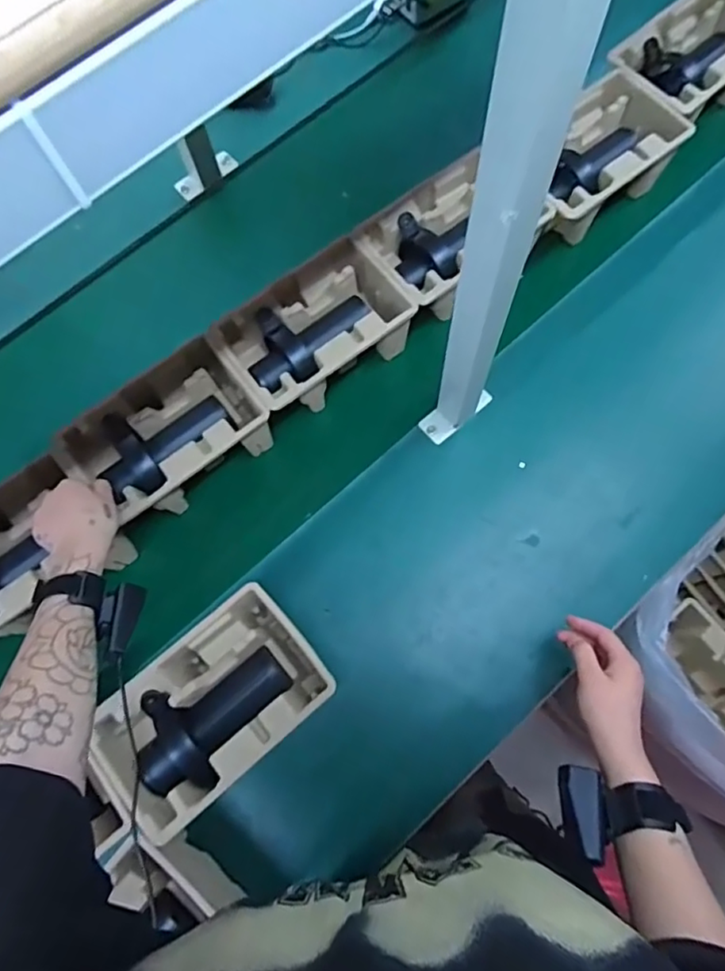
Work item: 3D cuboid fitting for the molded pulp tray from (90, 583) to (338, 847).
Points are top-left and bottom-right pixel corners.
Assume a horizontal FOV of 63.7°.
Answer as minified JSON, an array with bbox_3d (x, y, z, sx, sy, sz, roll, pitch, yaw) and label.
[{"bbox_3d":[-0.158,0.239,0.621,0.239,0.103,0.145,-39,75,-14],"label":"molded pulp tray"}]

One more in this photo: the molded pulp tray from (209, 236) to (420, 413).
[{"bbox_3d":[-0.061,-0.188,0.749,0.231,0.097,0.151,-33,74,-12],"label":"molded pulp tray"}]

